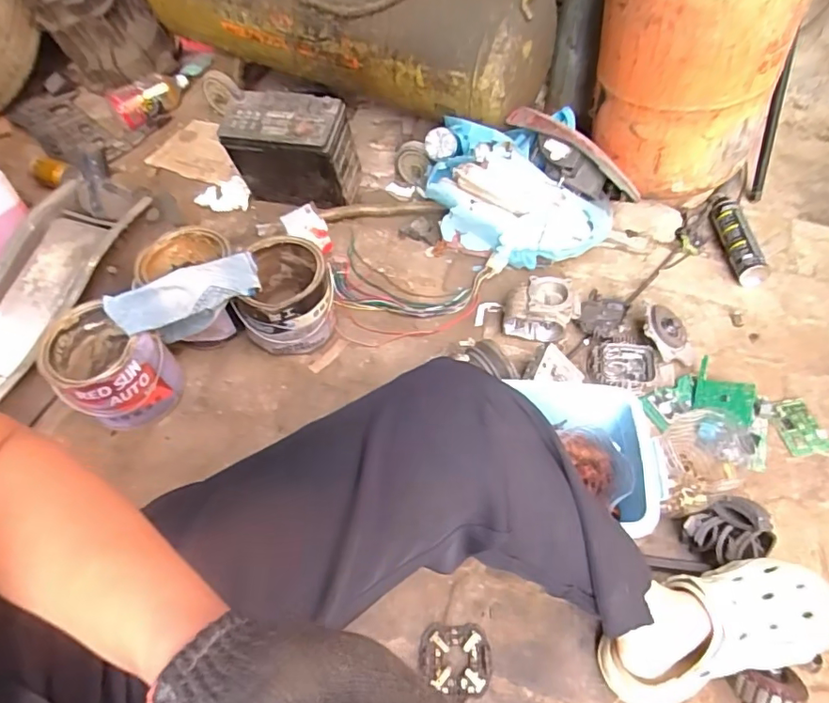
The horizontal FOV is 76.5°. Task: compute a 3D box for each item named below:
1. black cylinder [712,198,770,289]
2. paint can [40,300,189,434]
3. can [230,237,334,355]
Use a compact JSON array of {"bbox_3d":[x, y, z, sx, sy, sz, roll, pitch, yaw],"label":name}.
[{"bbox_3d":[0.618,-0.217,1.015,0.049,0.058,0.218,-2,55,2],"label":"black cylinder"},{"bbox_3d":[-0.500,0.027,0.874,0.168,0.152,0.150,20,58,17],"label":"paint can"},{"bbox_3d":[-0.227,-0.094,0.942,0.158,0.163,0.157,-2,55,2],"label":"can"}]

